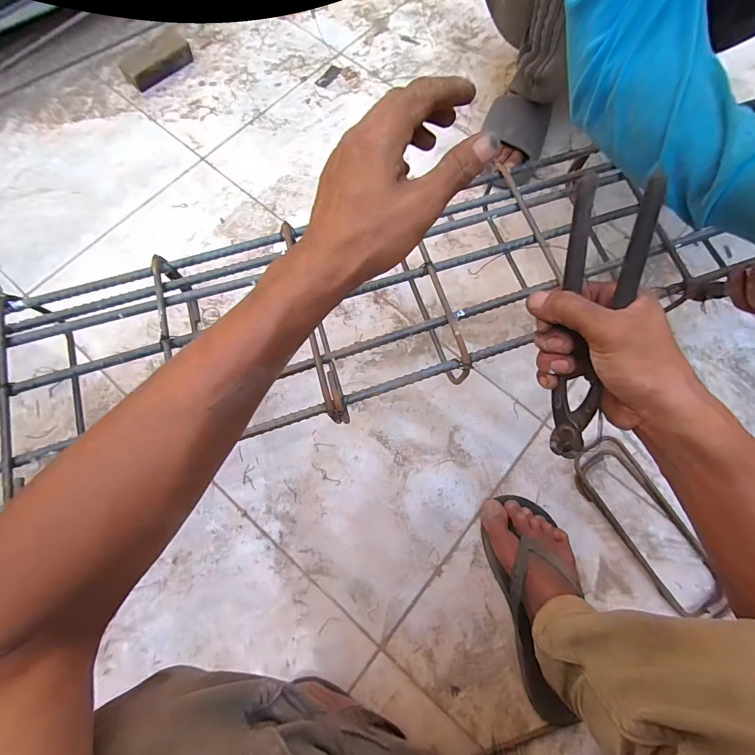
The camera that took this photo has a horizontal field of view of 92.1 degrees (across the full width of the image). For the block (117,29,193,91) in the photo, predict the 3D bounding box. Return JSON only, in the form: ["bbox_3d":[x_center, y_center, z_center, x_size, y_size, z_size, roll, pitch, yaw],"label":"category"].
[{"bbox_3d":[-0.470,-0.675,0.775,0.143,0.031,0.069,-39,77,-10],"label":"block"}]

